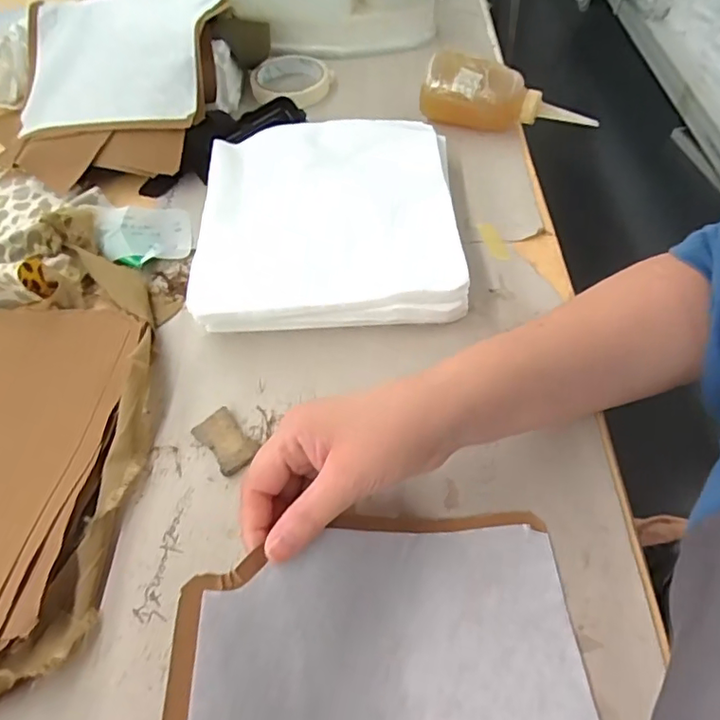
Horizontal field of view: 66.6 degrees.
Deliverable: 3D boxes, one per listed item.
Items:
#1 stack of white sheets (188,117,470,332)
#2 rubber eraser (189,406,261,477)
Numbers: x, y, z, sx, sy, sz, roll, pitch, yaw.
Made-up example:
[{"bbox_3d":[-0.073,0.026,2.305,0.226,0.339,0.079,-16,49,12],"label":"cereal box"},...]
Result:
[{"bbox_3d":[-0.028,-0.122,0.477,0.212,0.044,0.216,-2,55,1],"label":"stack of white sheets"},{"bbox_3d":[-0.093,0.056,0.381,0.030,0.007,0.048,-39,62,-22],"label":"rubber eraser"}]

